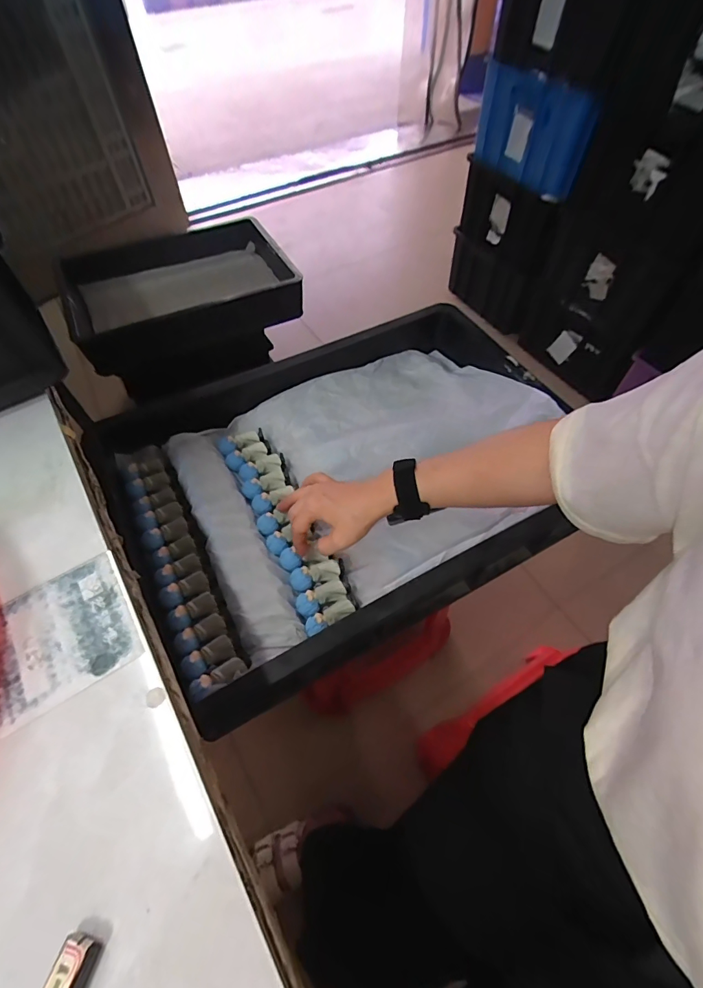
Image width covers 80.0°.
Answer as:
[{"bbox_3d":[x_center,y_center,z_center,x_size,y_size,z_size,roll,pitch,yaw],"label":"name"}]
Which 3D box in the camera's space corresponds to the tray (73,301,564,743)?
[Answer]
[{"bbox_3d":[-0.004,-0.050,0.556,0.573,0.075,0.451,-25,62,-14],"label":"tray"}]

